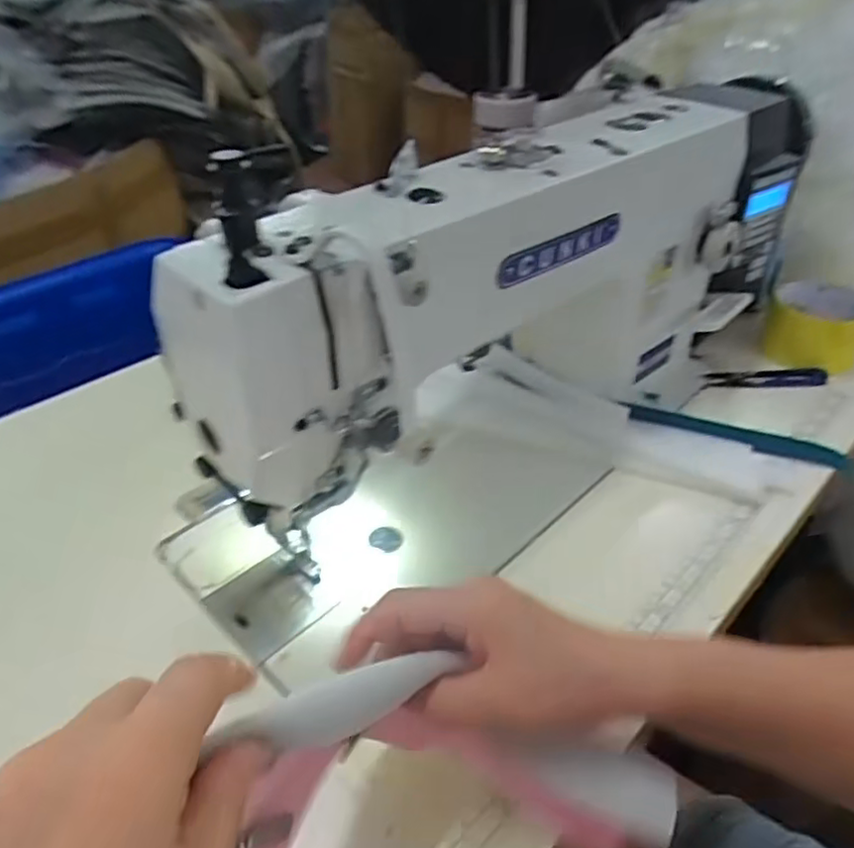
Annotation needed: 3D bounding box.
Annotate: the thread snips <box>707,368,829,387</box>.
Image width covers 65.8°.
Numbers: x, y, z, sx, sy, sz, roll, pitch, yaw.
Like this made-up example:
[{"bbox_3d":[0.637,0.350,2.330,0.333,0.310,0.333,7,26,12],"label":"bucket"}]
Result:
[{"bbox_3d":[0.304,-0.041,0.593,0.106,0.005,0.022,-2,53,3],"label":"thread snips"}]

